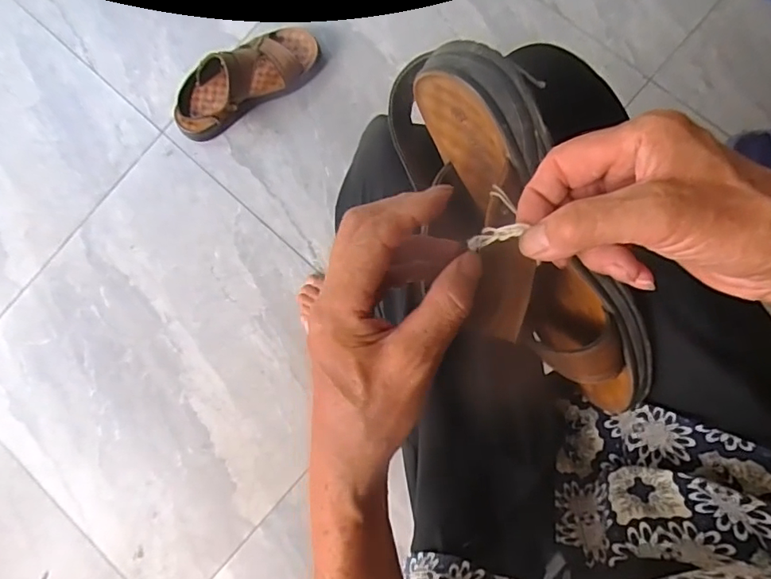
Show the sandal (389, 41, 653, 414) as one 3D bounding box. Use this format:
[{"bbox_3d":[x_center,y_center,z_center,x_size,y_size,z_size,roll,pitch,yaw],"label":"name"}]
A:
[{"bbox_3d":[0.094,-0.026,0.354,0.078,0.088,0.270,-30,104,3],"label":"sandal"}]

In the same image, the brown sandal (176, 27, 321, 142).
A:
[{"bbox_3d":[-0.250,-0.372,0.912,0.285,0.096,0.112,-33,84,-2],"label":"brown sandal"}]

